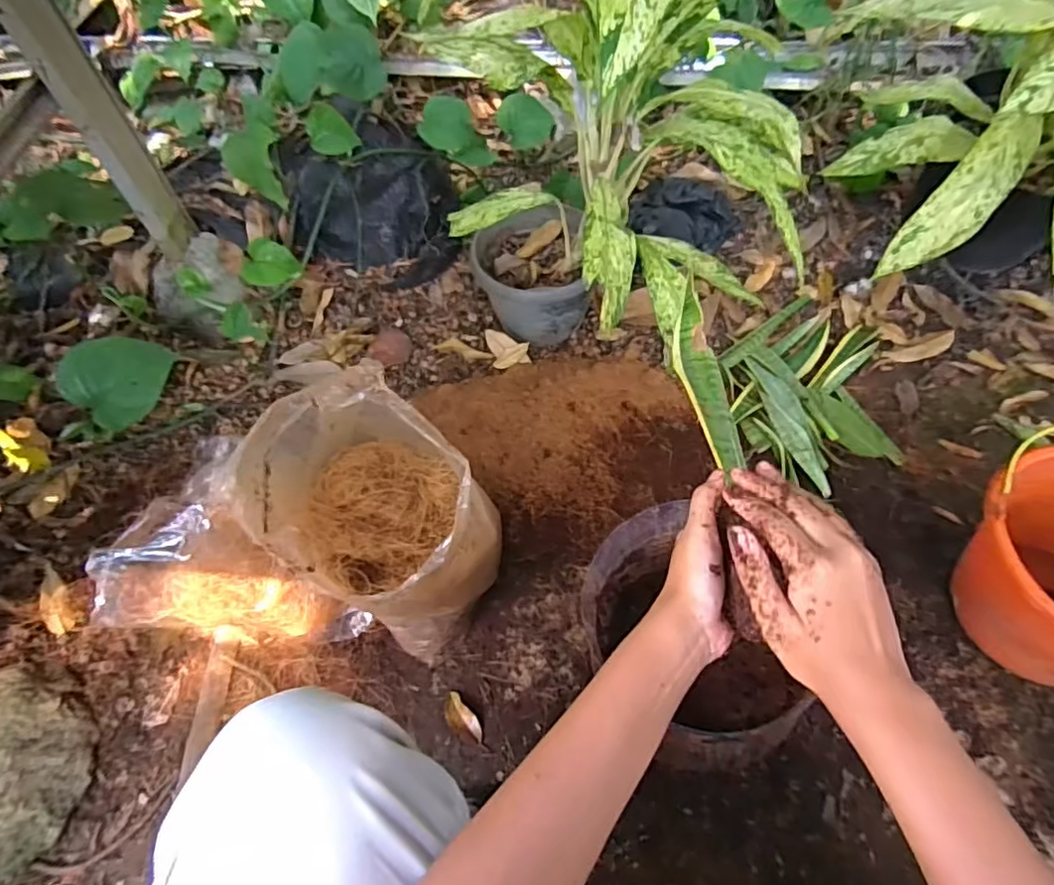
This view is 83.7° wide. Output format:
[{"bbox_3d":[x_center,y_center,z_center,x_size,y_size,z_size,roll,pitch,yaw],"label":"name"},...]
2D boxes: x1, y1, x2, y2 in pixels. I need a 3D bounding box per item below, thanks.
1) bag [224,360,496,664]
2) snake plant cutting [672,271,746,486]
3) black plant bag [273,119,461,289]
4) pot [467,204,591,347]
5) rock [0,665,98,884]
[{"bbox_3d":[-0.177,0.103,0.730,0.226,0.340,0.230,-40,61,-22],"label":"bag"},{"bbox_3d":[0.165,-0.068,0.555,0.038,0.030,0.239,-2,49,3],"label":"snake plant cutting"},{"bbox_3d":[-0.303,-0.479,1.171,0.326,0.212,0.272,-19,55,-9],"label":"black plant bag"},{"bbox_3d":[0.009,-0.312,1.117,0.198,0.165,0.207,-2,54,3],"label":"pot"},{"bbox_3d":[-0.622,0.384,0.701,0.138,0.110,0.227,0,54,5],"label":"rock"}]

